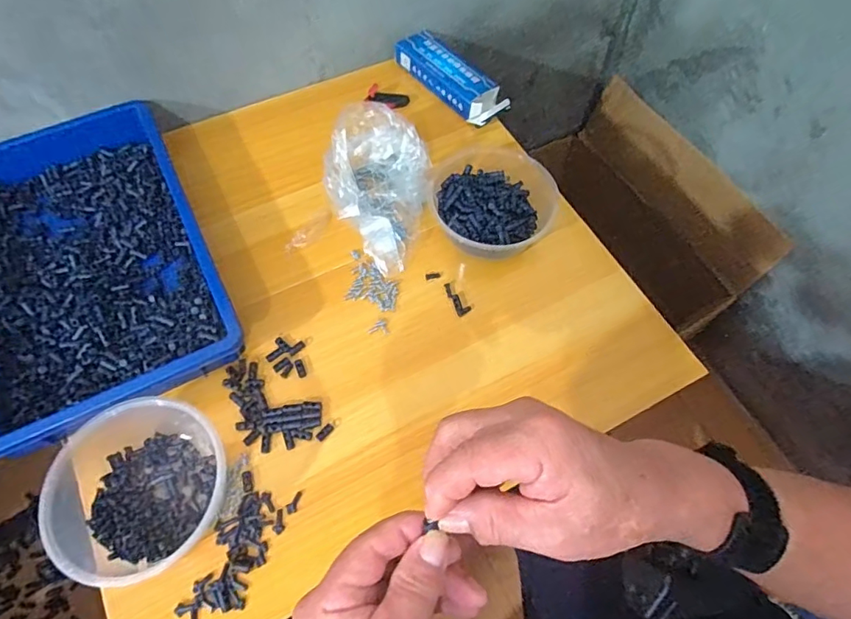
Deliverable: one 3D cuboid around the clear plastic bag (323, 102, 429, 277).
[{"bbox_3d":[-0.060,-0.138,0.596,0.114,0.090,0.163,10,62,3],"label":"clear plastic bag"}]

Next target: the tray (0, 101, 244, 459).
[{"bbox_3d":[-0.374,-0.060,0.559,0.253,0.057,0.385,-26,66,-15],"label":"tray"}]

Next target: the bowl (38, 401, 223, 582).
[{"bbox_3d":[-0.251,0.148,0.448,0.158,0.058,0.144,30,65,13],"label":"bowl"}]

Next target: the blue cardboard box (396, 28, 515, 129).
[{"bbox_3d":[0.032,-0.319,0.710,0.056,0.029,0.177,-37,69,-19],"label":"blue cardboard box"}]

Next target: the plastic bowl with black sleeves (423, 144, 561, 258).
[{"bbox_3d":[0.078,-0.127,0.605,0.150,0.040,0.168,19,63,8],"label":"plastic bowl with black sleeves"}]

